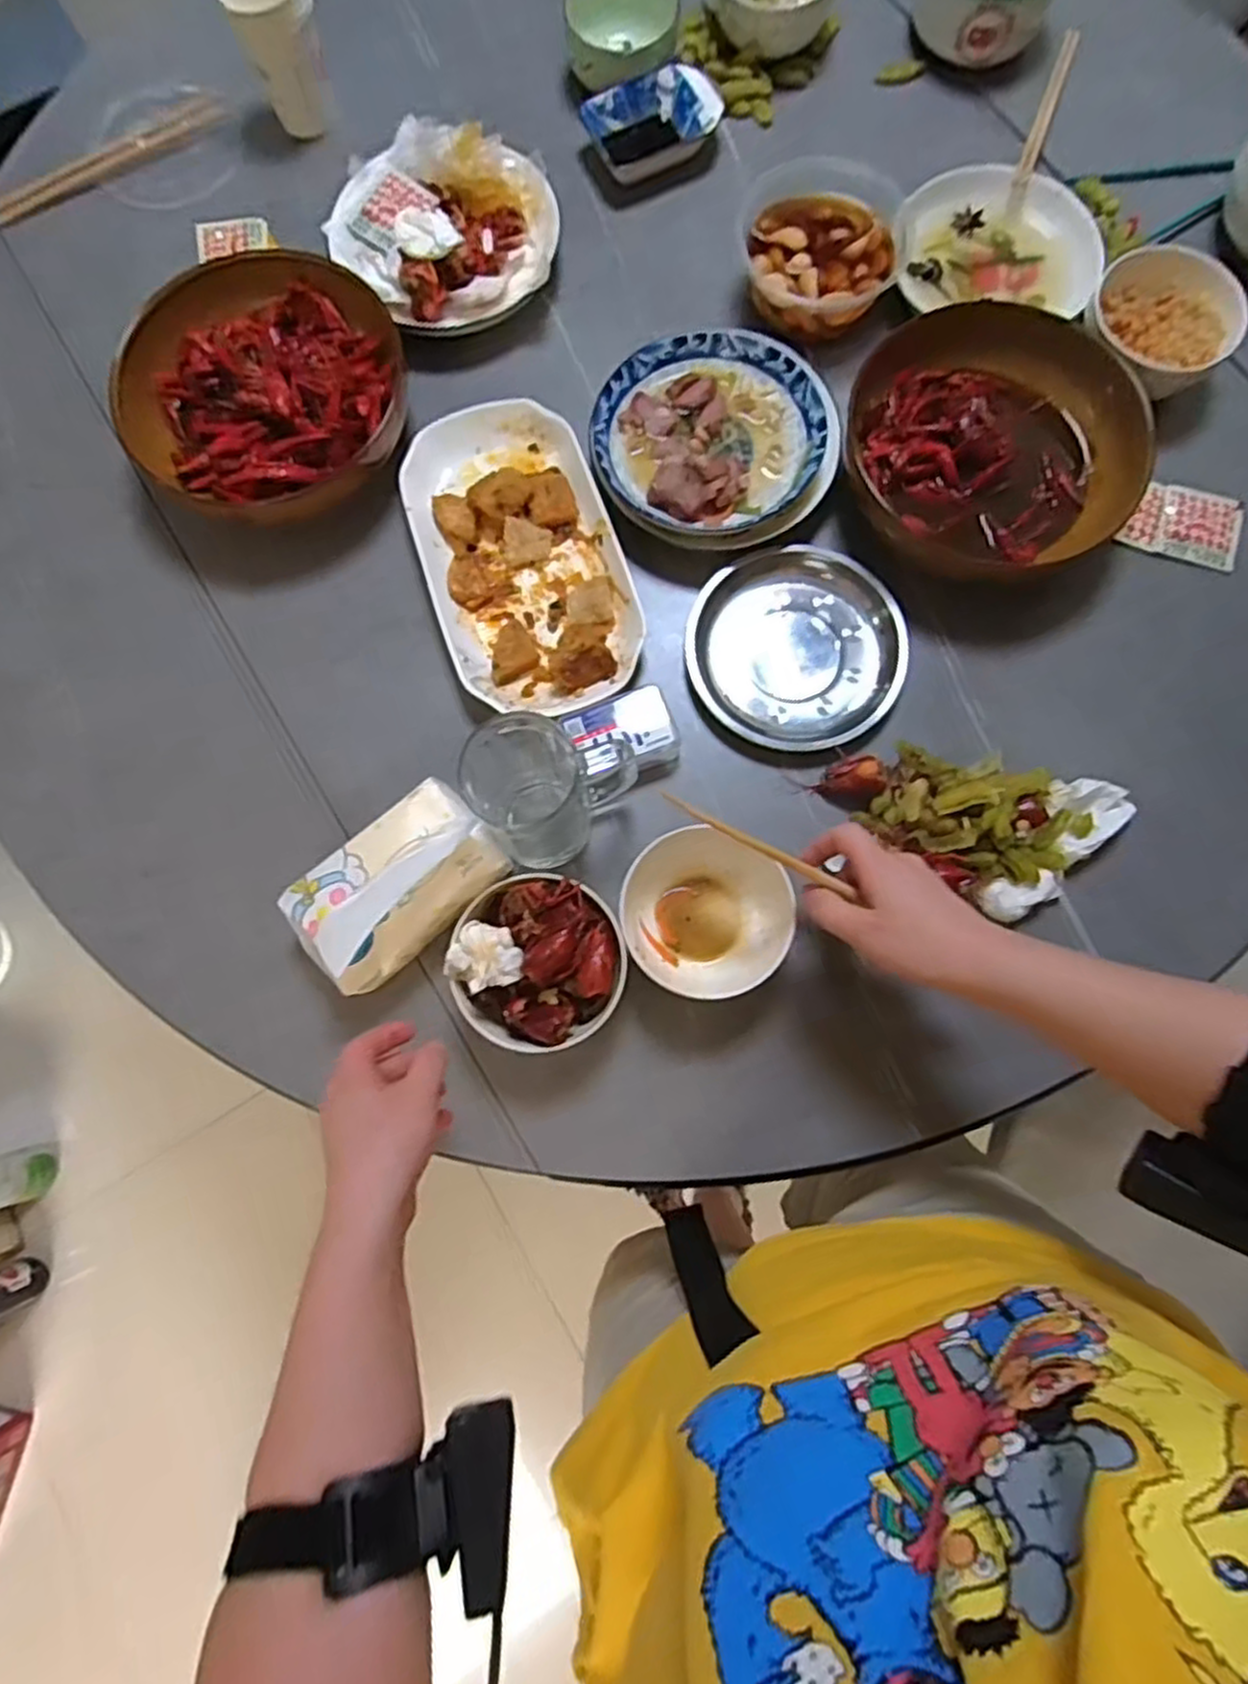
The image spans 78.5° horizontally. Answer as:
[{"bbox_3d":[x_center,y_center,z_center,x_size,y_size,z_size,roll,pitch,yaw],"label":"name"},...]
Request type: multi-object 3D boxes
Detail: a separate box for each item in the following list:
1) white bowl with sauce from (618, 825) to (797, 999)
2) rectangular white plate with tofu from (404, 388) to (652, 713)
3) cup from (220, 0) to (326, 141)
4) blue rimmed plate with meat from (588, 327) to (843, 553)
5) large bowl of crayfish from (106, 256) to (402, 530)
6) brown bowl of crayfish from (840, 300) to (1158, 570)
[{"bbox_3d":[0.057,0.049,0.548,0.120,0.064,0.113,0,78,0],"label":"white bowl with sauce"},{"bbox_3d":[-0.084,-0.228,0.614,0.149,0.039,0.269,-19,79,-4],"label":"rectangular white plate with tofu"},{"bbox_3d":[-0.301,-0.700,0.673,0.075,0.102,0.072,-25,79,-5],"label":"cup"},{"bbox_3d":[0.069,-0.325,0.629,0.183,0.054,0.183,0,78,0],"label":"blue rimmed plate with meat"},{"bbox_3d":[-0.289,-0.368,0.634,0.219,0.070,0.204,0,78,0],"label":"large bowl of crayfish"},{"bbox_3d":[0.287,-0.324,0.608,0.219,0.068,0.209,0,78,0],"label":"brown bowl of crayfish"}]

